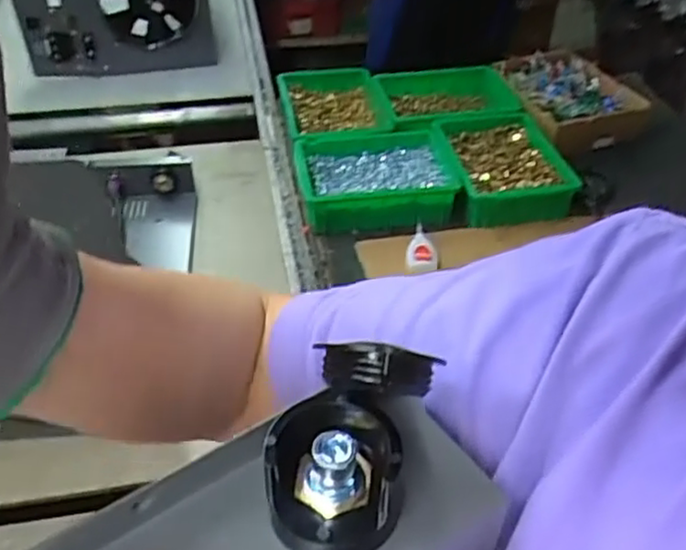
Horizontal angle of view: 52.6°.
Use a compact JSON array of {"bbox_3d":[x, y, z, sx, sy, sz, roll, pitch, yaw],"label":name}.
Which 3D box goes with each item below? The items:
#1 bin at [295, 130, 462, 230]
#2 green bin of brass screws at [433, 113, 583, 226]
[{"bbox_3d":[0.054,-0.147,1.105,0.241,0.074,0.168,-5,42,-6],"label":"bin"},{"bbox_3d":[0.256,-0.179,1.120,0.182,0.059,0.235,-6,43,-8],"label":"green bin of brass screws"}]

